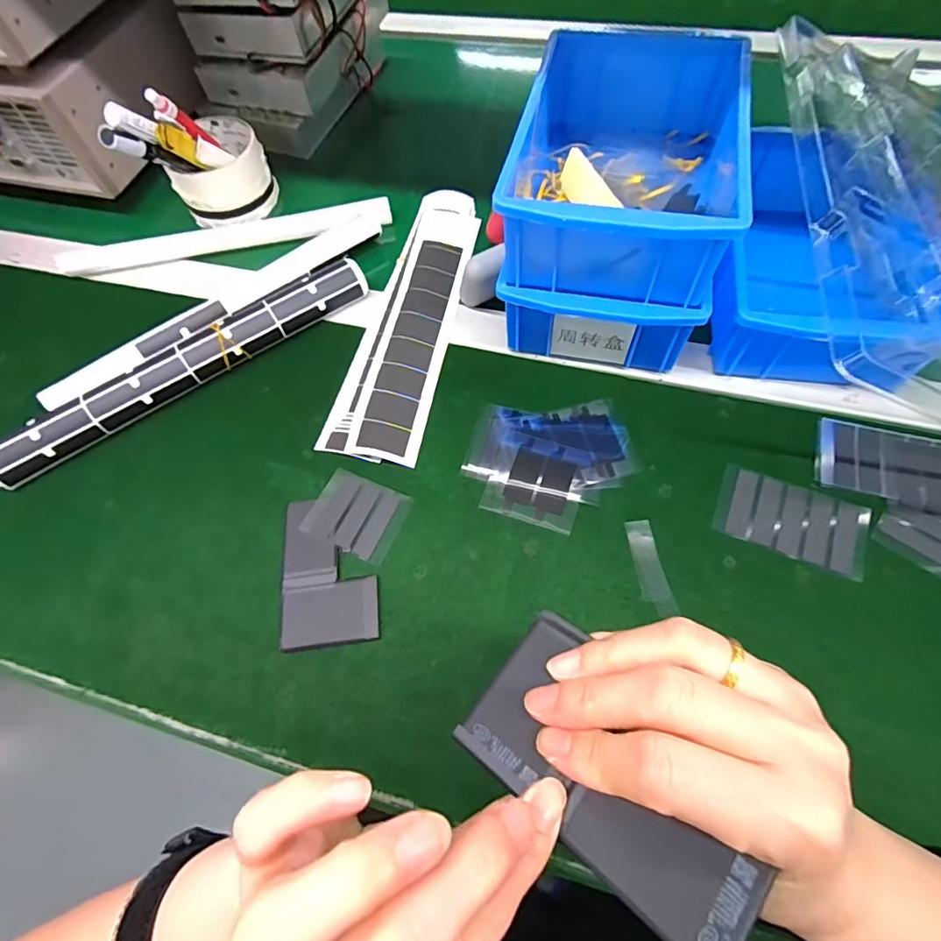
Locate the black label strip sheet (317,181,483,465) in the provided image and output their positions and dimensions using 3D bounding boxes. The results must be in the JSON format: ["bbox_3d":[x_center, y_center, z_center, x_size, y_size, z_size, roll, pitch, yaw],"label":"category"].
[{"bbox_3d":[-0.044,-0.132,0.411,0.068,0.013,0.274,10,64,9],"label":"black label strip sheet"}]

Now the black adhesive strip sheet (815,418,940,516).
[{"bbox_3d":[0.288,0.002,0.324,0.124,0.006,0.052,16,66,12],"label":"black adhesive strip sheet"}]

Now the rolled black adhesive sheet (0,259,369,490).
[{"bbox_3d":[-0.210,-0.078,0.384,0.291,0.030,0.026,-33,65,-13],"label":"rolled black adhesive sheet"}]

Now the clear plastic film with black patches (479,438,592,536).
[{"bbox_3d":[0.044,0.009,0.341,0.061,0.004,0.056,16,65,12],"label":"clear plastic film with black patches"}]

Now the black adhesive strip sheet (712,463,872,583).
[{"bbox_3d":[0.201,0.030,0.320,0.086,0.004,0.050,21,66,14],"label":"black adhesive strip sheet"}]

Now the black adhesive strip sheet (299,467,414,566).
[{"bbox_3d":[-0.075,0.029,0.339,0.059,0.004,0.049,22,64,9],"label":"black adhesive strip sheet"}]

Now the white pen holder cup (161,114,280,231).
[{"bbox_3d":[-0.227,-0.272,0.472,0.082,0.052,0.086,-2,63,3],"label":"white pen holder cup"}]

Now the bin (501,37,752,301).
[{"bbox_3d":[0.099,-0.204,0.336,0.125,0.063,0.198,9,64,9],"label":"bin"}]

